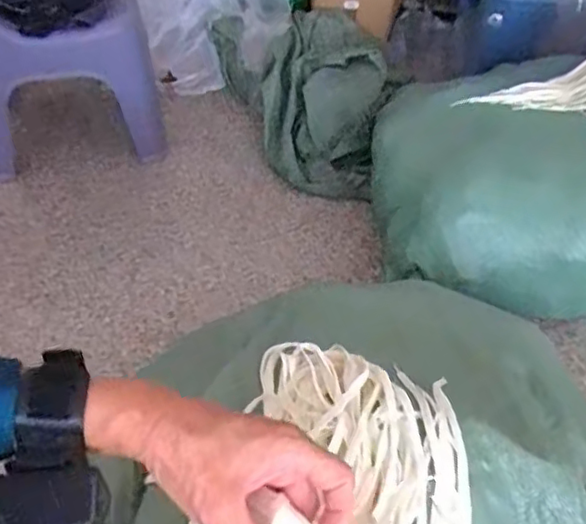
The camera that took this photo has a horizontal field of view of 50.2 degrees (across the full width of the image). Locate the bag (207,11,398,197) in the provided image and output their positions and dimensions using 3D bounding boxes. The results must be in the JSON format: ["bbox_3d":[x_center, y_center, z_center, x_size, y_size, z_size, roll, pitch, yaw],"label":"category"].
[{"bbox_3d":[0.032,-0.407,1.552,0.381,0.178,0.665,-6,47,-8],"label":"bag"}]

